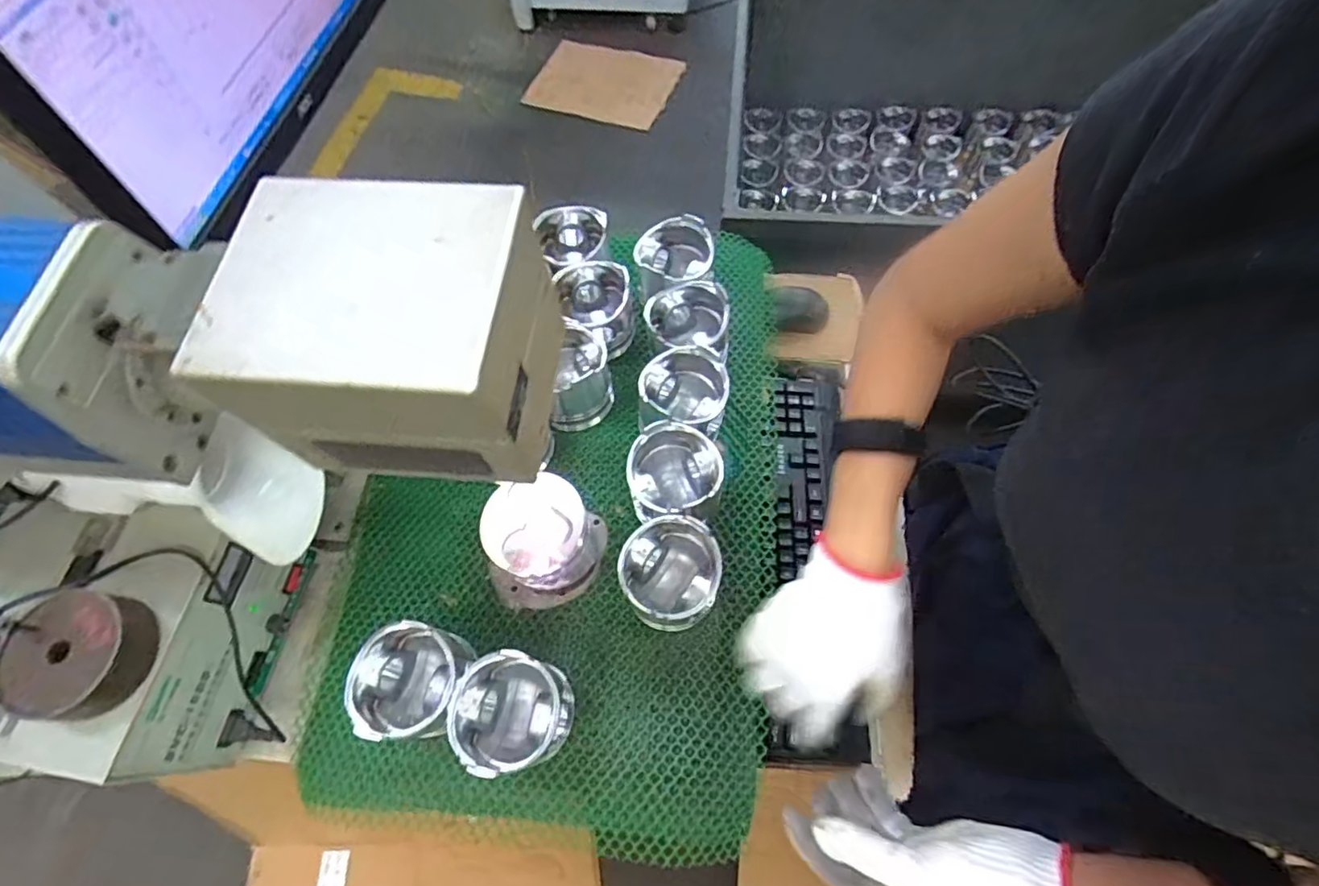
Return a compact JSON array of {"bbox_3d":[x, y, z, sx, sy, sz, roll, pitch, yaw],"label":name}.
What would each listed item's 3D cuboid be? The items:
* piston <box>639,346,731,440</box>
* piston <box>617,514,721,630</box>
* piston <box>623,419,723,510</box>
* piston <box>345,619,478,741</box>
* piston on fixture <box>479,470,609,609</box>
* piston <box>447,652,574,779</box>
[{"bbox_3d":[0.026,-0.044,0.642,0.091,0.089,0.096,-2,64,1],"label":"piston"},{"bbox_3d":[0.011,0.127,0.561,0.088,0.088,0.091,-1,64,2],"label":"piston"},{"bbox_3d":[0.017,0.037,0.600,0.086,0.095,0.089,-1,64,2],"label":"piston"},{"bbox_3d":[-0.214,0.210,0.532,0.082,0.075,0.090,-1,64,2],"label":"piston"},{"bbox_3d":[-0.108,0.093,0.568,0.093,0.109,0.109,11,65,8],"label":"piston on fixture"},{"bbox_3d":[-0.126,0.229,0.523,0.089,0.075,0.094,-1,64,2],"label":"piston"}]

